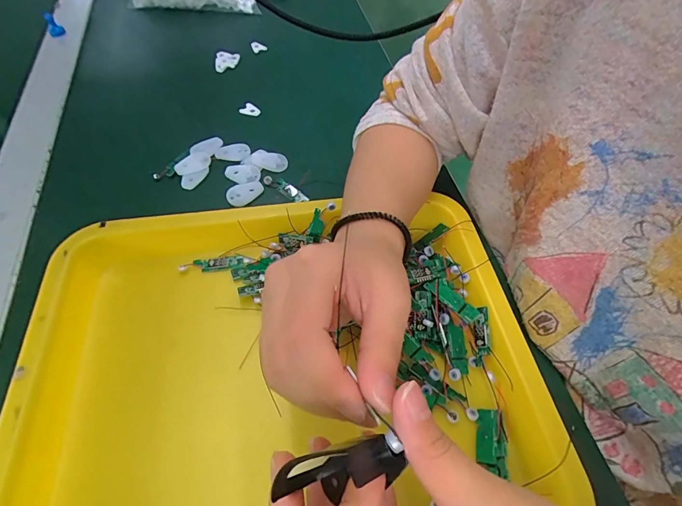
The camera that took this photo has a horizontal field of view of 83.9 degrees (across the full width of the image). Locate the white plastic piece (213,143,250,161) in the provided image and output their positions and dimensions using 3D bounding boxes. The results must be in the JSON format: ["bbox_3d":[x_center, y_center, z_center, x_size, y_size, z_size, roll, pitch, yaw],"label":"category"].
[{"bbox_3d":[-0.113,-0.106,0.394,0.035,0.006,0.021,-13,57,-10],"label":"white plastic piece"}]

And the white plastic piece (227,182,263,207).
[{"bbox_3d":[-0.093,-0.058,0.368,0.035,0.004,0.022,-20,76,-21],"label":"white plastic piece"}]

